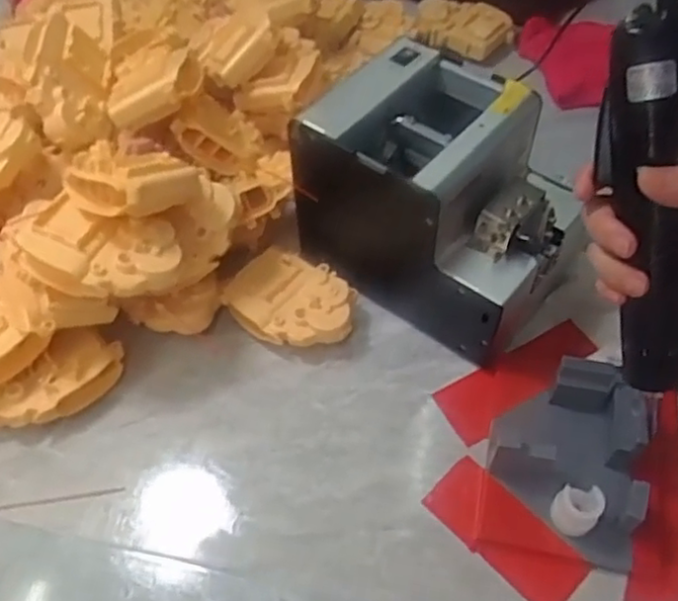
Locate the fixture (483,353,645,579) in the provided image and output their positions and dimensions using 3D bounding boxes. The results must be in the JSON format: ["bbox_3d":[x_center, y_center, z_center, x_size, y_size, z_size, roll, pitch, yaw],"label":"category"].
[{"bbox_3d":[0.145,0.095,0.430,0.089,0.046,0.128,7,54,8],"label":"fixture"}]

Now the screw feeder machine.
[{"bbox_3d":[0.076,-0.073,0.494,0.177,0.147,0.132,29,60,21],"label":"screw feeder machine"}]

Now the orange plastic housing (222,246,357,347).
[{"bbox_3d":[-0.035,0.001,0.515,0.101,0.038,0.075,12,55,11],"label":"orange plastic housing"}]

